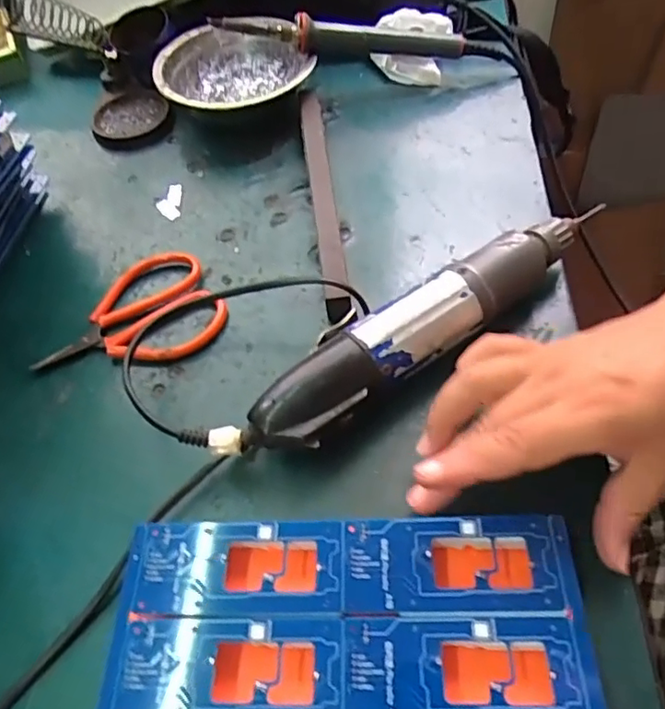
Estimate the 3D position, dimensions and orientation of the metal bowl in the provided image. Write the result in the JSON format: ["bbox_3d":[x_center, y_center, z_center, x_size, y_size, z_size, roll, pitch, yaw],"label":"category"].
[{"bbox_3d":[-0.079,-0.220,0.468,0.113,0.043,0.110,-2,56,3],"label":"metal bowl"}]

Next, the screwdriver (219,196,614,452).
[{"bbox_3d":[0.045,-0.012,0.321,0.242,0.038,0.039,-33,60,-17],"label":"screwdriver"}]

